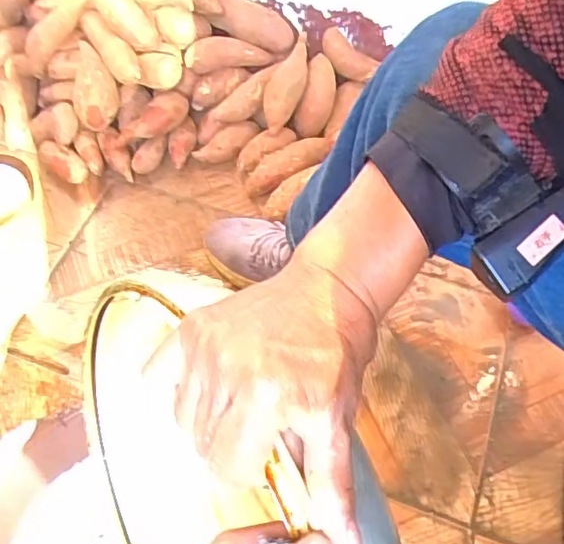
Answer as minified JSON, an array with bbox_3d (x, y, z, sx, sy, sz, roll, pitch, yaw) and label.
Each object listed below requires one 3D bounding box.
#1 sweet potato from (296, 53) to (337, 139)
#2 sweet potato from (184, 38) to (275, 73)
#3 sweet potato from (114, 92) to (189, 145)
[{"bbox_3d":[0.054,-0.265,0.906,0.049,0.123,0.051,15,16,8],"label":"sweet potato"},{"bbox_3d":[-0.079,-0.329,0.899,0.128,0.042,0.037,-10,59,-23],"label":"sweet potato"},{"bbox_3d":[-0.197,-0.228,0.891,0.124,0.040,0.050,-32,64,-1],"label":"sweet potato"}]

